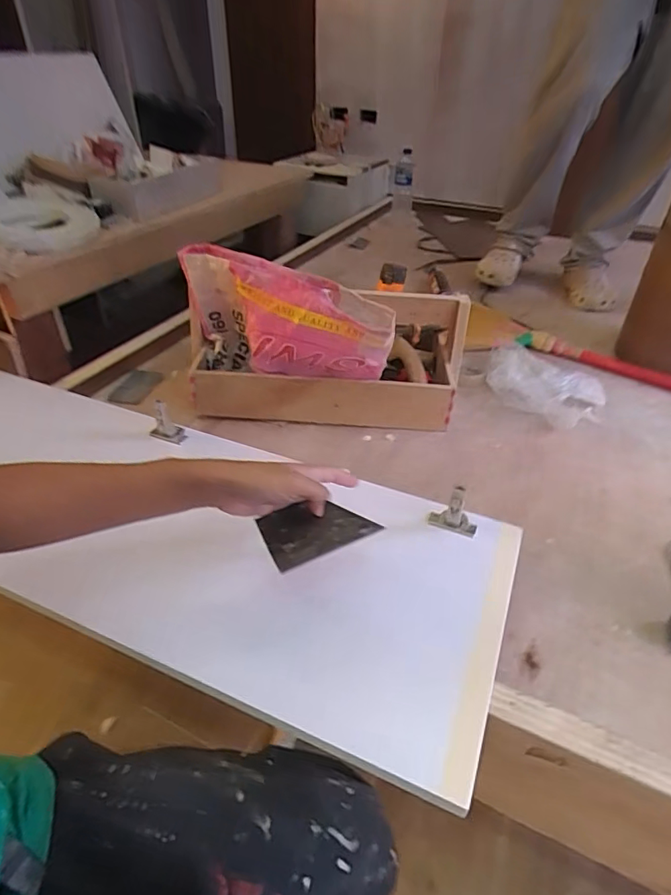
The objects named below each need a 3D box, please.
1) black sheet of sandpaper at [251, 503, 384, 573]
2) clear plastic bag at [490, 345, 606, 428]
[{"bbox_3d":[-0.021,0.083,0.533,0.105,0.006,0.087,-19,34,-19],"label":"black sheet of sandpaper"},{"bbox_3d":[0.423,-0.134,1.044,0.245,0.048,0.228,24,44,25],"label":"clear plastic bag"}]

